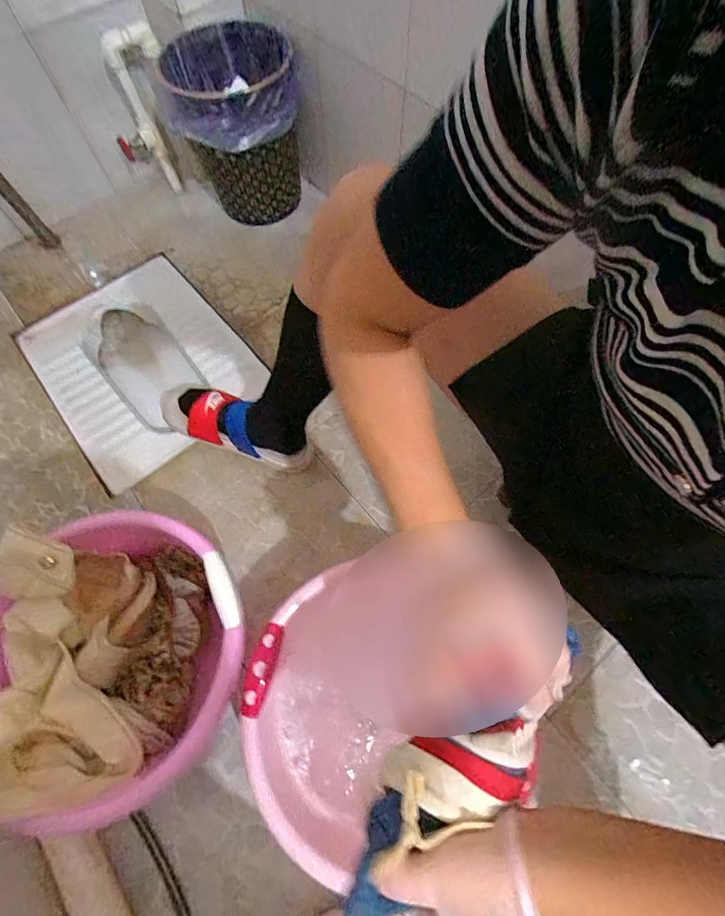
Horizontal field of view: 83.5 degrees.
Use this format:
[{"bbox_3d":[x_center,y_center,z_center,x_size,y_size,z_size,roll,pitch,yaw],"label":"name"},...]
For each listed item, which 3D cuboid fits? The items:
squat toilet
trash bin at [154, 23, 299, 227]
[{"bbox_3d":[-0.467,-0.186,0.914,0.379,0.150,0.465,-38,72,-14],"label":"squat toilet"},{"bbox_3d":[-0.269,-0.706,0.907,0.268,0.295,0.268,-18,68,-7],"label":"trash bin"}]

